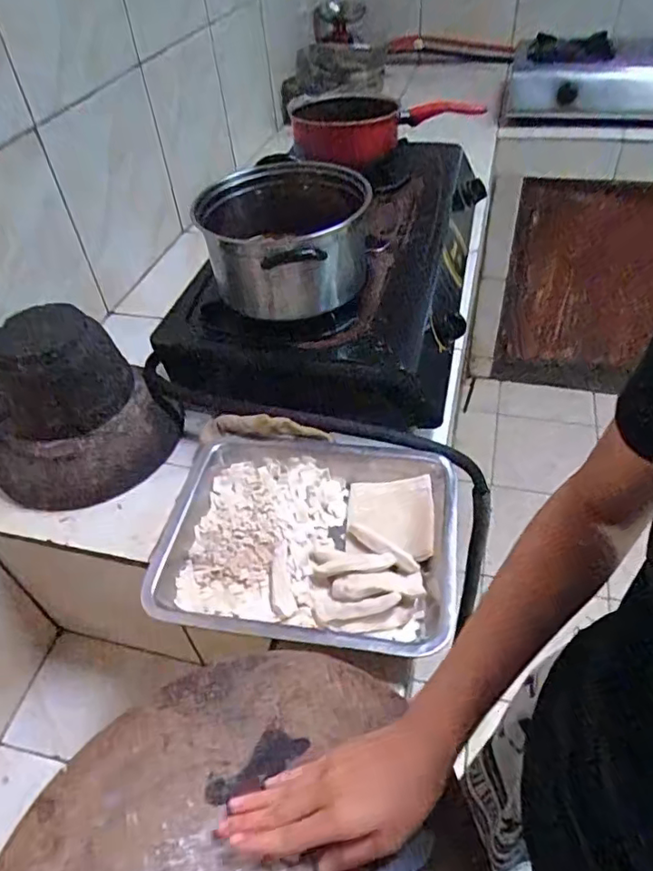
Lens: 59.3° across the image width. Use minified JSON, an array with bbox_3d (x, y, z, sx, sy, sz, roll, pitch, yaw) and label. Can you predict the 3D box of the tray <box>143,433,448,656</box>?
[{"bbox_3d":[-0.021,0.110,0.622,0.305,0.046,0.249,2,46,8],"label":"tray"}]

